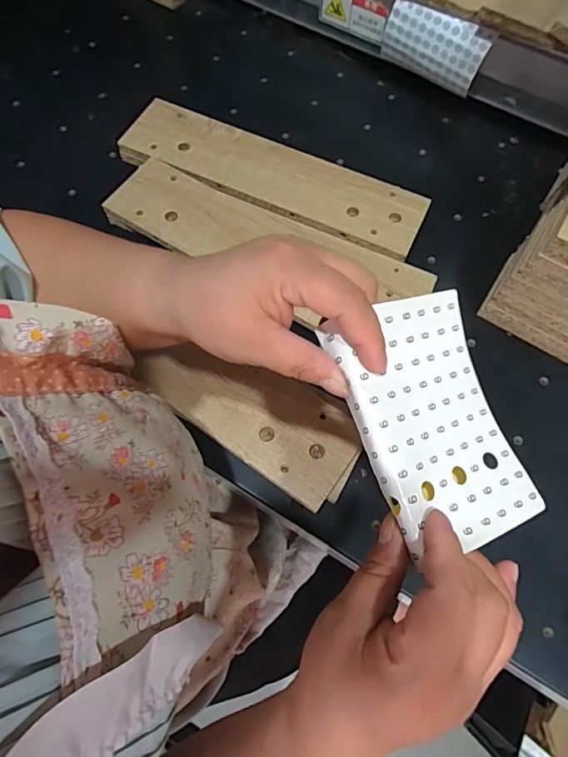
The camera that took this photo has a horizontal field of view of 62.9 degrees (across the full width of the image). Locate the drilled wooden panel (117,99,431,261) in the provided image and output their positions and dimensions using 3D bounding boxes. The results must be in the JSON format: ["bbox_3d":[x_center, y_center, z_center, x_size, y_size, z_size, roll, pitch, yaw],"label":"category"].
[{"bbox_3d":[-0.017,-0.241,0.565,0.372,0.024,0.102,23,68,8],"label":"drilled wooden panel"}]

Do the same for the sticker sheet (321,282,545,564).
[{"bbox_3d":[0.081,0.021,0.250,0.088,0.013,0.130,-16,81,-26],"label":"sticker sheet"}]

